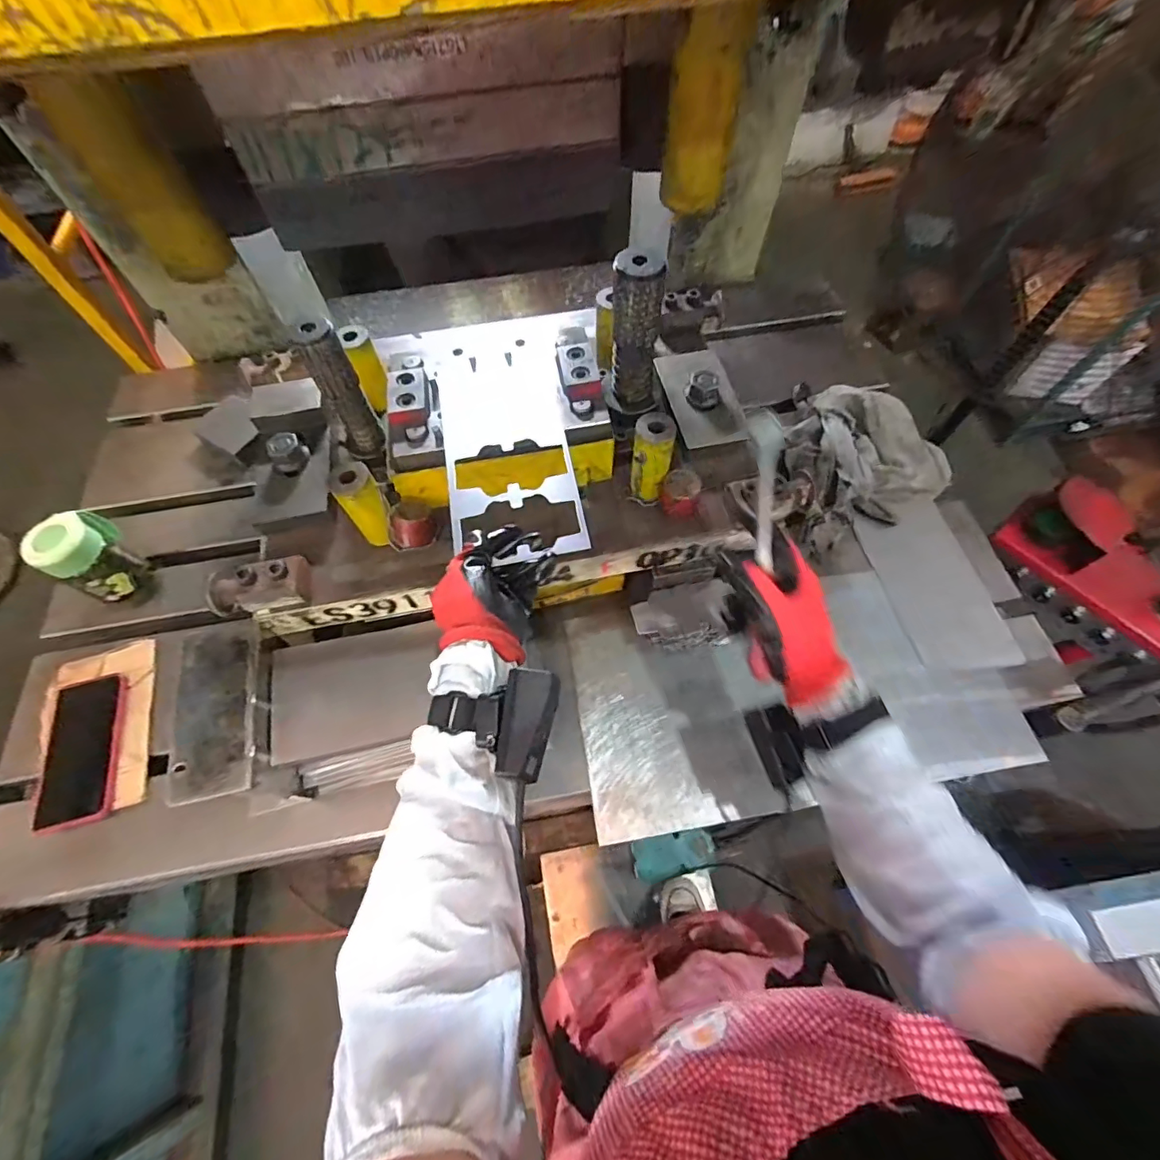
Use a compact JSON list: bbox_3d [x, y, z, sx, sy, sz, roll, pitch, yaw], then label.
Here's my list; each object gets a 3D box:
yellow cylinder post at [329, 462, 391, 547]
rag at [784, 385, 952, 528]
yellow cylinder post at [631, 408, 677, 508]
[{"bbox_3d":[-0.217,-0.075,0.528,0.040,0.085,0.041,-32,66,-14],"label":"yellow cylinder post"},{"bbox_3d":[0.400,-0.179,0.724,0.187,0.078,0.185,-11,62,-4],"label":"rag"},{"bbox_3d":[0.075,-0.125,0.545,0.036,0.091,0.043,14,64,9],"label":"yellow cylinder post"}]

